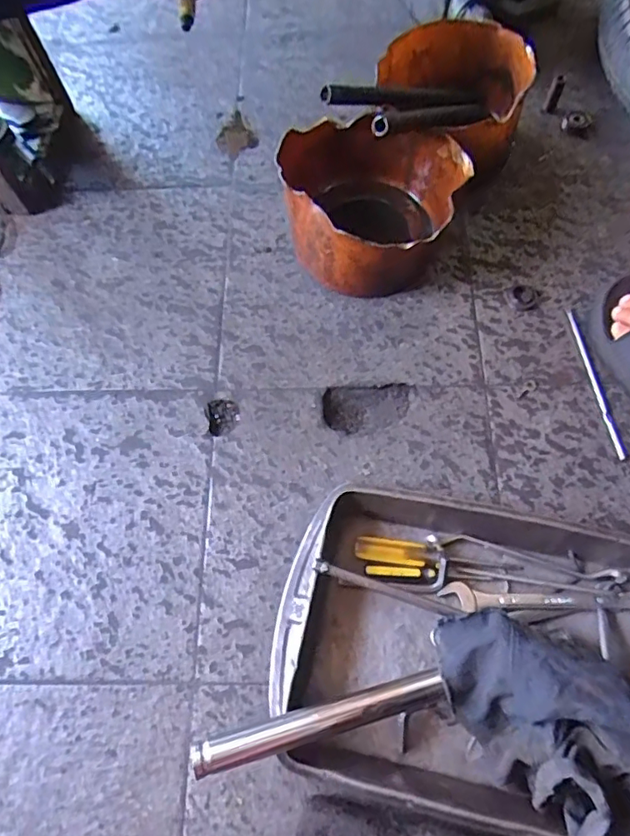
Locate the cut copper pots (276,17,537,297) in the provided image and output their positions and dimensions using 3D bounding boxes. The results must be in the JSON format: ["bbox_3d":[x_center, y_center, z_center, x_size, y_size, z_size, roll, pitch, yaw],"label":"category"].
[{"bbox_3d":[0.113,-0.336,0.665,0.198,0.140,0.395,28,72,13],"label":"cut copper pots"}]

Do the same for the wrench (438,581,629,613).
[{"bbox_3d":[0.221,0.168,0.514,0.201,0.018,0.024,1,68,3],"label":"wrench"}]

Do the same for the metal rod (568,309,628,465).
[{"bbox_3d":[0.308,-0.041,0.606,0.011,0.005,0.179,-8,68,-1],"label":"metal rod"}]

